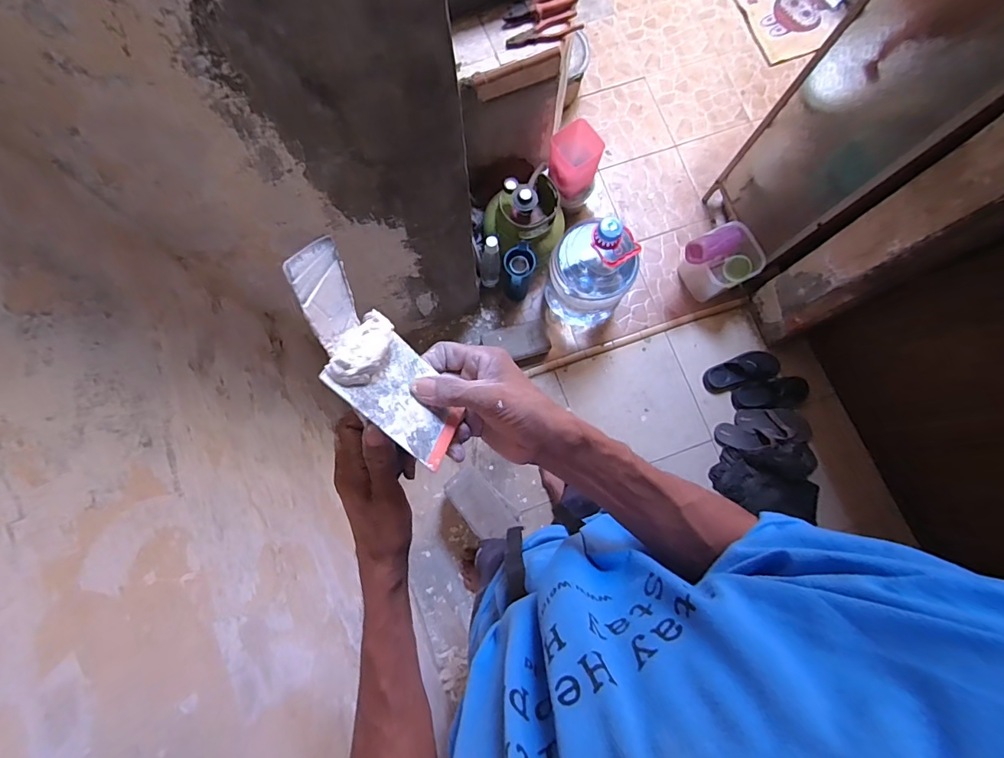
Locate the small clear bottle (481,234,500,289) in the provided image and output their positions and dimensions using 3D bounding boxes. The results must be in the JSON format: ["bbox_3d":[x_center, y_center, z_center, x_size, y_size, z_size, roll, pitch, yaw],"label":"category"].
[{"bbox_3d":[-0.038,-0.358,1.405,0.062,0.280,0.057,-3,79,-1],"label":"small clear bottle"}]

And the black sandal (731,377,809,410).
[{"bbox_3d":[0.878,0.053,1.469,0.248,0.038,0.100,-10,80,-3],"label":"black sandal"}]

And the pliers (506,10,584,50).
[{"bbox_3d":[0.106,-0.862,1.122,0.193,0.022,0.054,-18,80,-4],"label":"pliers"}]

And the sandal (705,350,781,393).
[{"bbox_3d":[0.776,-0.027,1.470,0.236,0.048,0.101,-15,80,-4],"label":"sandal"}]

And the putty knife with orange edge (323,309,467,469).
[{"bbox_3d":[-0.071,0.006,0.330,0.105,0.015,0.077,51,37,-22],"label":"putty knife with orange edge"}]

